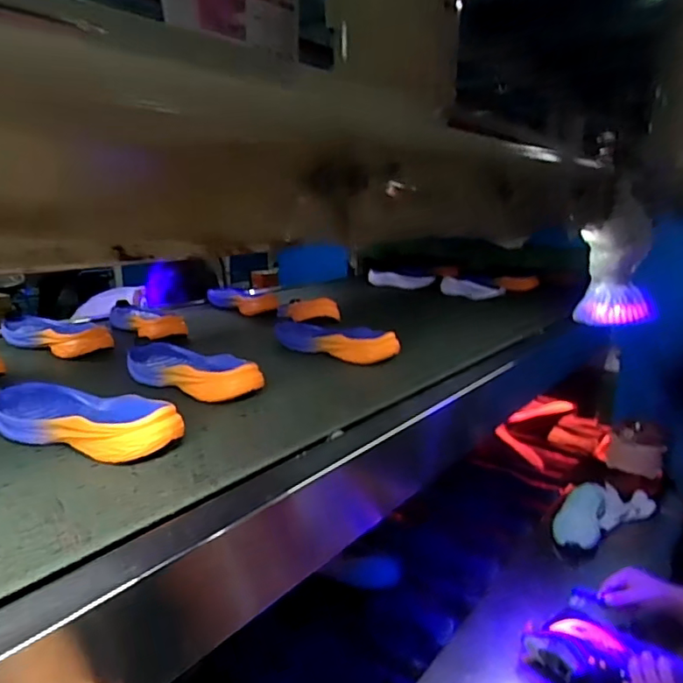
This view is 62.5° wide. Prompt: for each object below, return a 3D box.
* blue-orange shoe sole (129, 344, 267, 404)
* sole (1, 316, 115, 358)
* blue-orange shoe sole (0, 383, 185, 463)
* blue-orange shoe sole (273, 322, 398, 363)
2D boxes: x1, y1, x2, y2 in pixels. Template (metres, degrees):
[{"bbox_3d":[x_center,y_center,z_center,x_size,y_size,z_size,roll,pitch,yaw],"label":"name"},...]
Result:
[{"bbox_3d":[-0.212,0.035,0.761,0.261,0.035,0.091,10,18,33],"label":"blue-orange shoe sole"},{"bbox_3d":[-0.487,-0.011,0.942,0.264,0.047,0.078,10,18,32],"label":"sole"},{"bbox_3d":[-0.278,0.077,0.593,0.256,0.041,0.093,7,16,23],"label":"blue-orange shoe sole"},{"bbox_3d":[-0.025,-0.005,0.934,0.250,0.041,0.072,13,19,39],"label":"blue-orange shoe sole"}]

